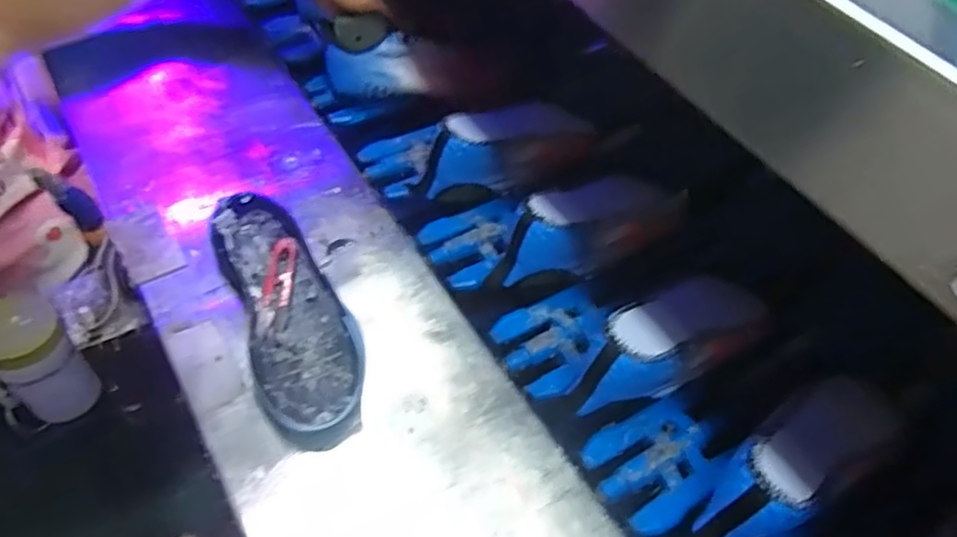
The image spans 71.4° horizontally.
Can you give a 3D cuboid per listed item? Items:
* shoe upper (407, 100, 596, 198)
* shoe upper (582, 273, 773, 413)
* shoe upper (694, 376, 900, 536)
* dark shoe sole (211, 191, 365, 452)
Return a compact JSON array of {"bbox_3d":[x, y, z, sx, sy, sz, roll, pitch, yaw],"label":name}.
[{"bbox_3d":[0.027,-0.134,0.738,0.211,0.084,0.078,-24,59,-20],"label":"shoe upper"},{"bbox_3d":[0.169,0.065,0.596,0.208,0.089,0.079,-26,60,-22],"label":"shoe upper"},{"bbox_3d":[0.260,0.155,0.548,0.206,0.086,0.074,-18,55,-34],"label":"shoe upper"},{"bbox_3d":[-0.163,0.036,0.575,0.093,0.047,0.246,-18,57,-17],"label":"dark shoe sole"}]

